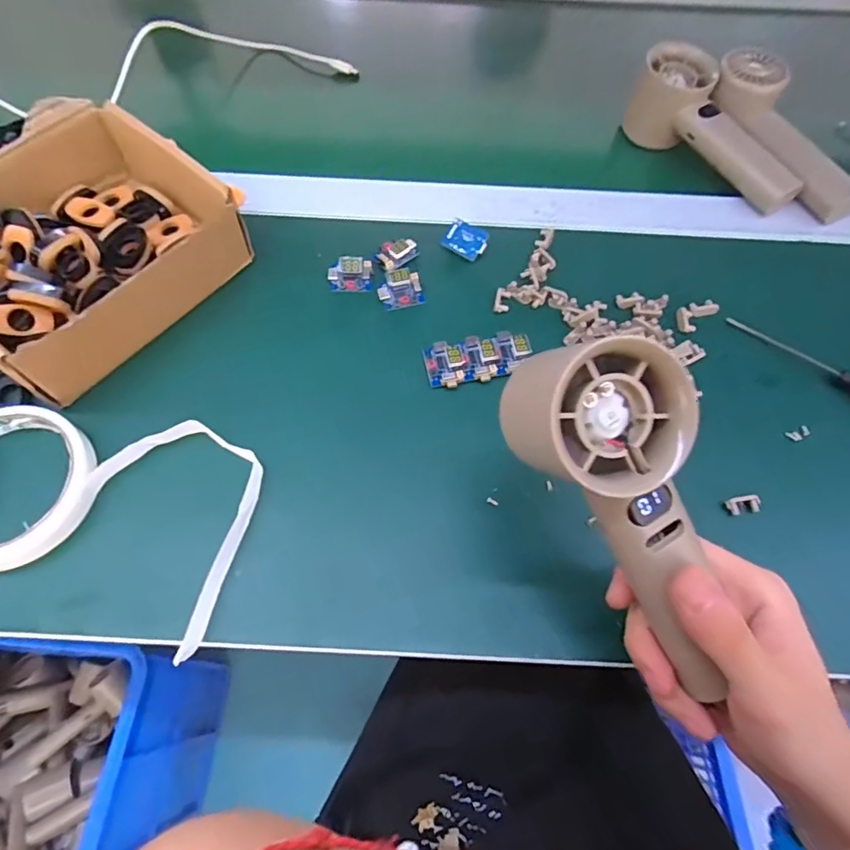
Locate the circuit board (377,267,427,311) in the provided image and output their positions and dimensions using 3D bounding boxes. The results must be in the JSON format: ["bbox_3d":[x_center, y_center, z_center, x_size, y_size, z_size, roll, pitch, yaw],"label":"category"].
[{"bbox_3d":[-0.017,-0.094,0.361,0.030,0.015,0.021,-15,66,-9],"label":"circuit board"}]

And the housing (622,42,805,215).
[{"bbox_3d":[0.237,-0.238,0.422,0.055,0.052,0.159,-36,70,-17],"label":"housing"}]

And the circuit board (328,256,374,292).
[{"bbox_3d":[-0.052,-0.106,0.363,0.031,0.015,0.021,-4,64,-4],"label":"circuit board"}]

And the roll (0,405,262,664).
[{"bbox_3d":[-0.186,0.040,0.294,0.181,0.021,0.113,18,65,7],"label":"roll"}]

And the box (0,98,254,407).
[{"bbox_3d":[-0.226,-0.120,0.339,0.145,0.054,0.165,36,68,15],"label":"box"}]

